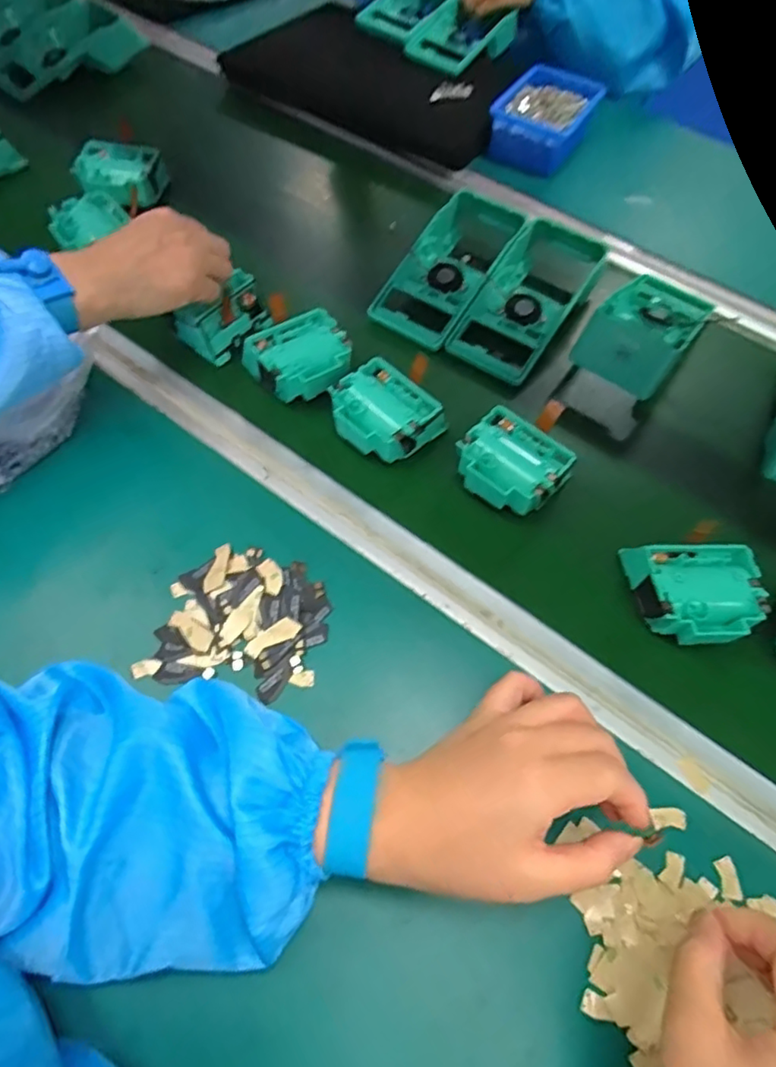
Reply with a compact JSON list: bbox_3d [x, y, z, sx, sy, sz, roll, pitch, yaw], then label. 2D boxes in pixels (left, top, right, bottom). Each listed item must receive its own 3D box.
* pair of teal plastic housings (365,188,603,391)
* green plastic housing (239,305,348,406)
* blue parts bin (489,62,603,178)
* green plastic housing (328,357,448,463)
[{"bbox_3d":[0.100,-0.239,0.585,0.167,0.057,0.199,31,64,15],"label":"pair of teal plastic housings"},{"bbox_3d":[-0.073,-0.147,0.508,0.078,0.035,0.074,-23,64,-14],"label":"green plastic housing"},{"bbox_3d":[0.196,-0.512,0.742,0.109,0.047,0.157,23,64,13],"label":"blue parts bin"},{"bbox_3d":[-0.004,-0.094,0.483,0.077,0.036,0.070,39,67,18],"label":"green plastic housing"}]

